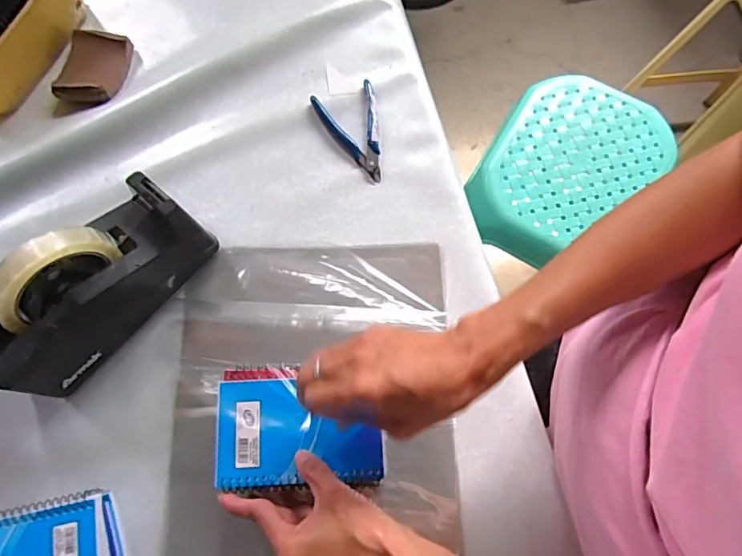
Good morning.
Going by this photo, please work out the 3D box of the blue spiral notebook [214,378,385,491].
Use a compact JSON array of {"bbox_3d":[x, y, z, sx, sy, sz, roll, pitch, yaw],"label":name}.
[{"bbox_3d":[-0.059,0.122,0.403,0.131,0.007,0.082,-4,72,0],"label":"blue spiral notebook"}]

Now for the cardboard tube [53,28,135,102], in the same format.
[{"bbox_3d":[-0.309,-0.237,0.566,0.068,0.026,0.090,7,72,3],"label":"cardboard tube"}]

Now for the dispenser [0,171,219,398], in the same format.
[{"bbox_3d":[-0.247,0.002,0.441,0.075,0.131,0.203,39,77,12],"label":"dispenser"}]

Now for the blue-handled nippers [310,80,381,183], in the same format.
[{"bbox_3d":[-0.014,-0.160,0.548,0.070,0.012,0.117,-20,73,-5],"label":"blue-handled nippers"}]

